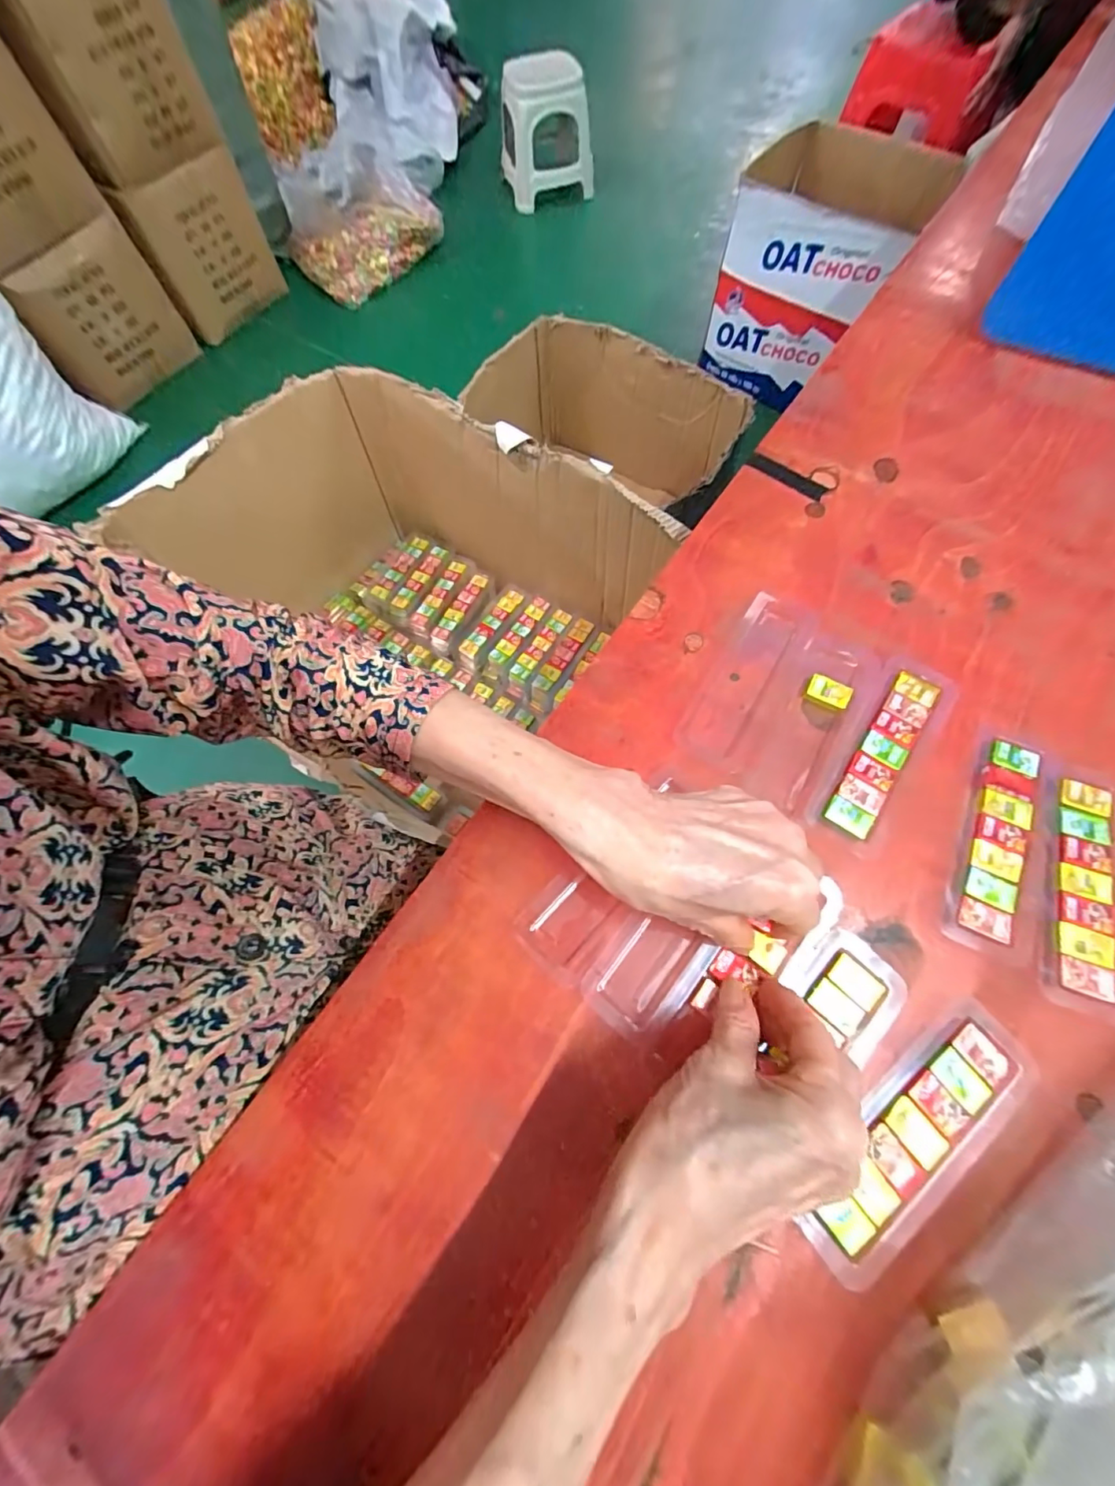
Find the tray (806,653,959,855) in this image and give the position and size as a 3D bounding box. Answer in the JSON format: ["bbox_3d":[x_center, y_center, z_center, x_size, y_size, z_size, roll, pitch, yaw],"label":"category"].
[{"bbox_3d":[0.203,0.004,0.310,0.041,0.006,0.140,33,73,15],"label":"tray"}]

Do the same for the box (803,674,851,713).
[{"bbox_3d":[0.176,-0.032,0.326,0.027,0.008,0.019,23,70,11],"label":"box"}]

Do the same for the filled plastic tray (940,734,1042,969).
[{"bbox_3d":[0.254,0.053,0.287,0.035,0.006,0.137,23,70,11],"label":"filled plastic tray"}]

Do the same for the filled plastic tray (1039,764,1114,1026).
[{"bbox_3d":[0.294,0.076,0.274,0.050,0.005,0.142,17,69,9],"label":"filled plastic tray"}]

